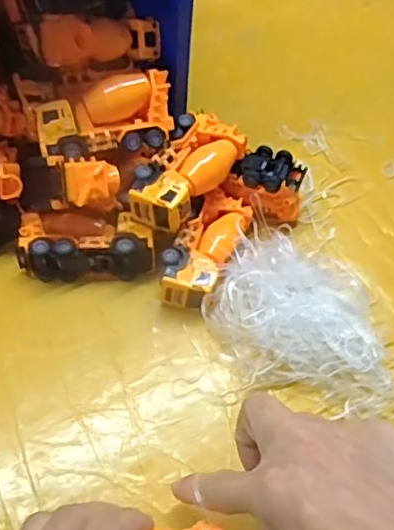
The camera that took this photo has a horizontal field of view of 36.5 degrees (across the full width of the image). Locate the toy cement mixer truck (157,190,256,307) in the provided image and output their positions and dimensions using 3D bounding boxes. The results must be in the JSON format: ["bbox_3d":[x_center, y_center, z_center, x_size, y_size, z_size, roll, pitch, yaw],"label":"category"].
[{"bbox_3d":[0.009,-0.012,0.476,0.042,0.035,0.105,24,57,12],"label":"toy cement mixer truck"}]

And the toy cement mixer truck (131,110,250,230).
[{"bbox_3d":[-0.008,-0.068,0.475,0.054,0.046,0.101,26,57,11],"label":"toy cement mixer truck"}]

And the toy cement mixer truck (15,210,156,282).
[{"bbox_3d":[-0.087,-0.018,0.471,0.102,0.035,0.047,-1,55,-6],"label":"toy cement mixer truck"}]

